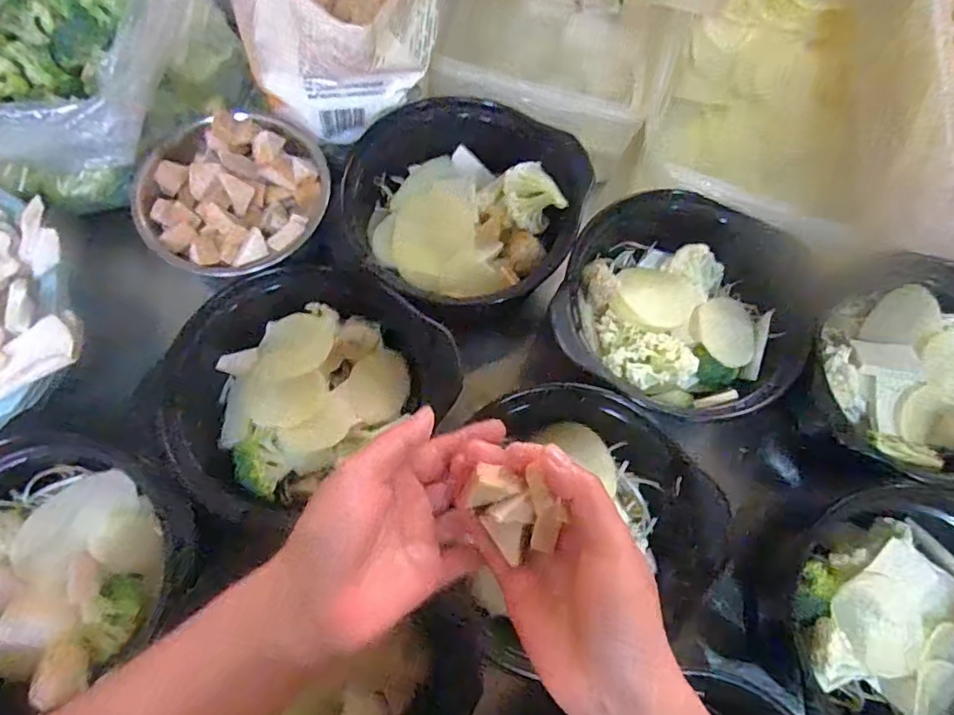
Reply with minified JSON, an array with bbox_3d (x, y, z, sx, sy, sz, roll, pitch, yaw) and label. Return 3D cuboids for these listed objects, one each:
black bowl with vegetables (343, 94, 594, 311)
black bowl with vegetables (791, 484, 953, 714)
[{"bbox_3d":[-0.009,-0.128,0.455,0.180,0.053,0.169,1,73,-2],"label":"black bowl with vegetables"},{"bbox_3d":[0.299,0.186,0.380,0.164,0.060,0.184,16,73,3],"label":"black bowl with vegetables"}]

